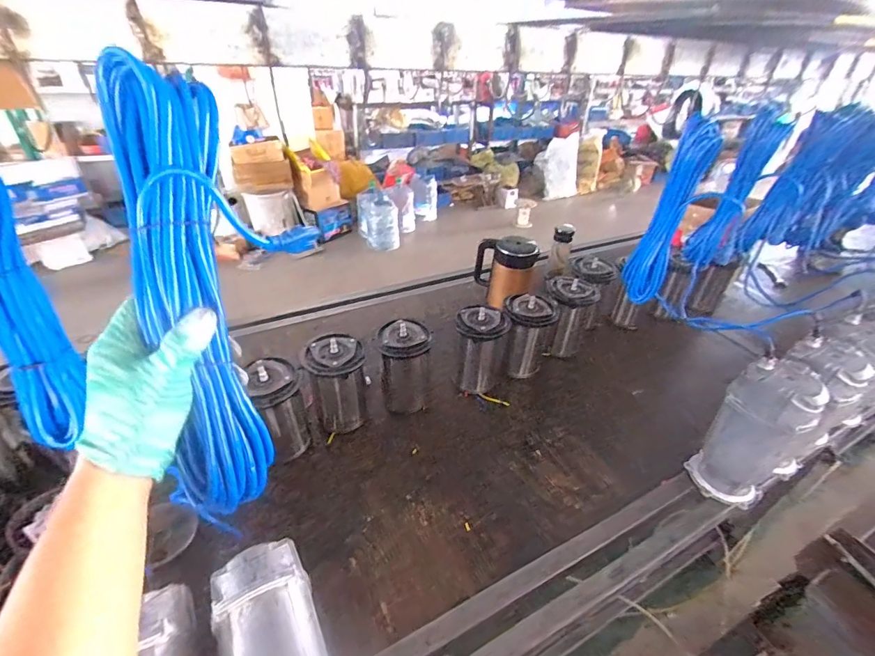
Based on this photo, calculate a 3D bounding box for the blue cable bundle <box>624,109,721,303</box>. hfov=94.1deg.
[{"bbox_3d":[0.486,-0.235,0.869,0.081,0.366,0.084,18,37,20],"label":"blue cable bundle"}]

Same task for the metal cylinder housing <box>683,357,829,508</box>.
[{"bbox_3d":[0.616,0.216,0.795,0.111,0.310,0.138,-20,41,-30],"label":"metal cylinder housing"}]

